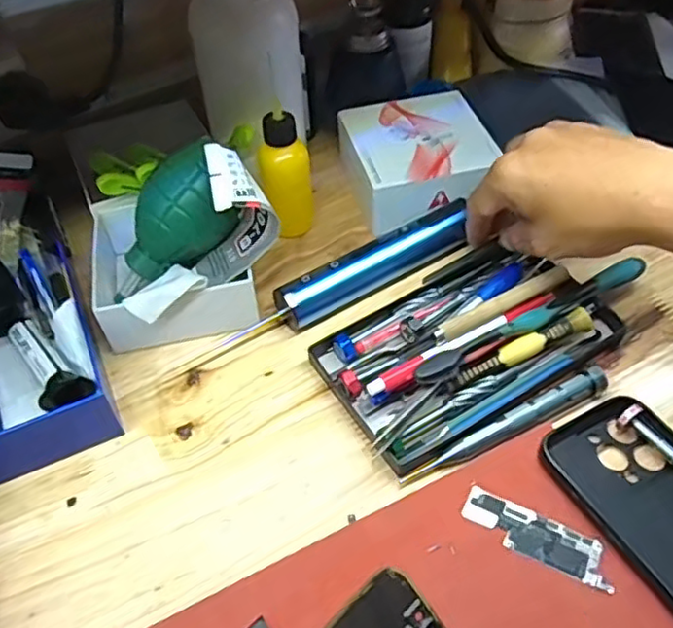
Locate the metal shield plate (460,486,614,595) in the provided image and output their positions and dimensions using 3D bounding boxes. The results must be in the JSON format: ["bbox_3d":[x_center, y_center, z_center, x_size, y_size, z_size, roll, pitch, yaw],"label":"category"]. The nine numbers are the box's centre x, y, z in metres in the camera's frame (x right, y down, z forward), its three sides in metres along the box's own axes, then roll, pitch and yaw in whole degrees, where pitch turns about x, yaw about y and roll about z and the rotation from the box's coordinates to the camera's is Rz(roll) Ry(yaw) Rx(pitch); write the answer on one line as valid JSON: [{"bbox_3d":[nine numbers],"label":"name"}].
[{"bbox_3d":[0.099,0.109,0.325,0.072,0.004,0.023,21,53,19],"label":"metal shield plate"}]

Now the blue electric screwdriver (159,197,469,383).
[{"bbox_3d":[-0.005,-0.021,0.433,0.228,0.029,0.035,-29,54,-15],"label":"blue electric screwdriver"}]

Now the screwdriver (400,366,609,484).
[{"bbox_3d":[0.095,0.061,0.365,0.129,0.012,0.014,-21,51,-16],"label":"screwdriver"}]

